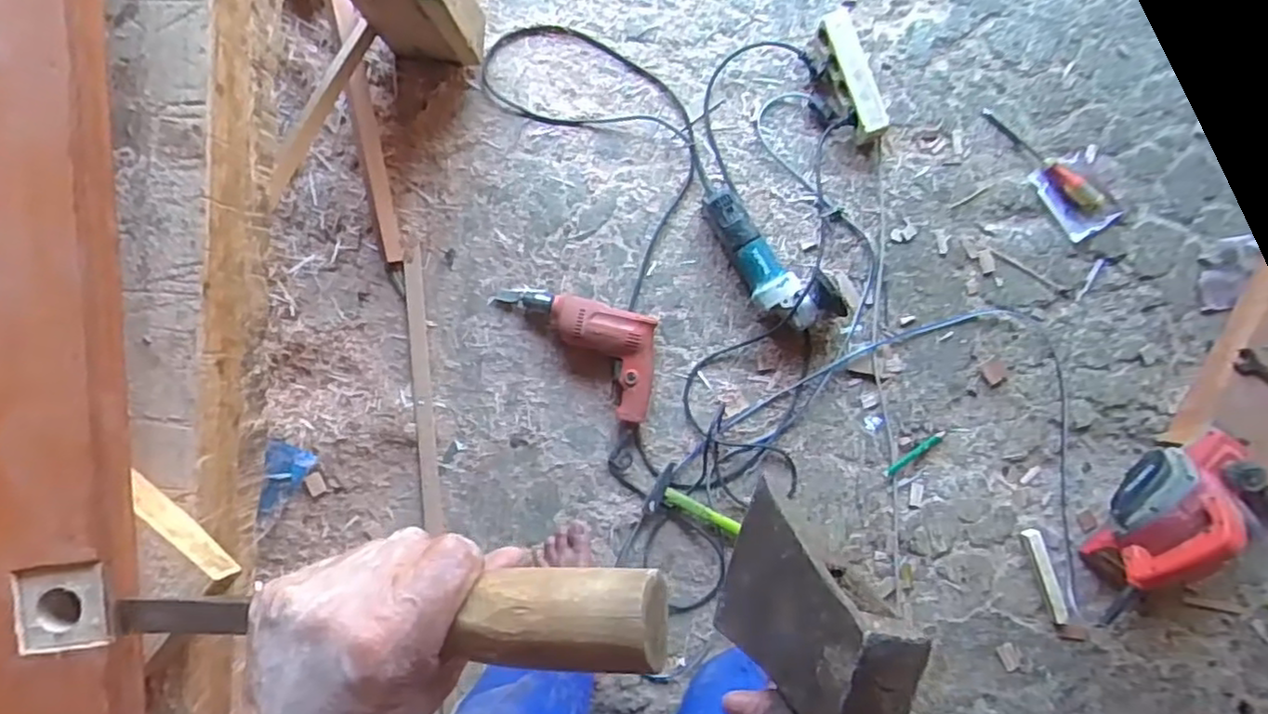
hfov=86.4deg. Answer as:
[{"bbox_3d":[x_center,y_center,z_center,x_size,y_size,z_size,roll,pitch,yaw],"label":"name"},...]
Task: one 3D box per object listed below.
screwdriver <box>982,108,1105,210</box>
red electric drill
[{"bbox_3d":[0.648,-0.318,1.069,0.037,0.030,0.228,-43,89,-1],"label":"screwdriver"},{"bbox_3d":[-0.100,-0.008,1.064,0.275,0.057,0.171,12,89,1],"label":"red electric drill"}]

